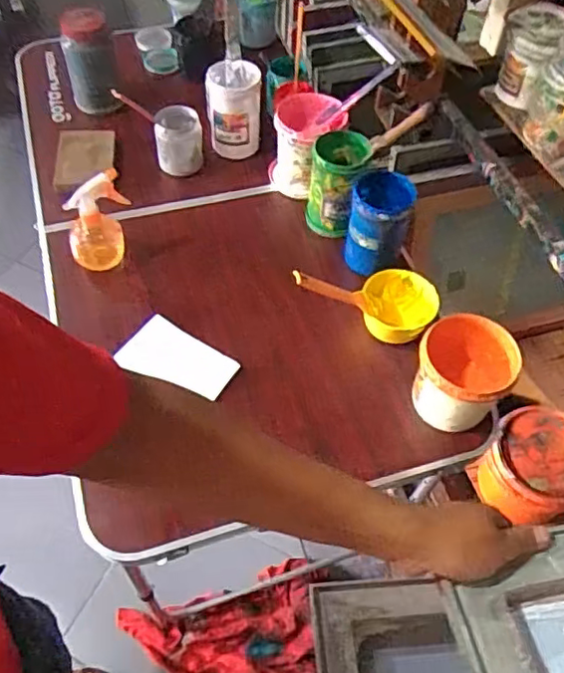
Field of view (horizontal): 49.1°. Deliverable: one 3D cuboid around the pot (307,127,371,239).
[{"bbox_3d":[0.089,-0.261,1.045,0.088,0.184,0.088,1,55,-2],"label":"pot"}]

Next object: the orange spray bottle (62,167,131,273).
[{"bbox_3d":[-0.293,-0.185,0.982,0.104,0.153,0.078,-22,59,-17],"label":"orange spray bottle"}]

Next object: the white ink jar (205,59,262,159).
[{"bbox_3d":[-0.091,-0.422,1.162,0.099,0.148,0.094,2,55,-1],"label":"white ink jar"}]

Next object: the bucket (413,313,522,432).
[{"bbox_3d":[0.247,0.054,0.857,0.127,0.116,0.125,24,58,14],"label":"bucket"}]

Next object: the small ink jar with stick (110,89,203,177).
[{"bbox_3d":[-0.211,-0.367,1.109,0.077,0.180,0.124,33,60,19],"label":"small ink jar with stick"}]

